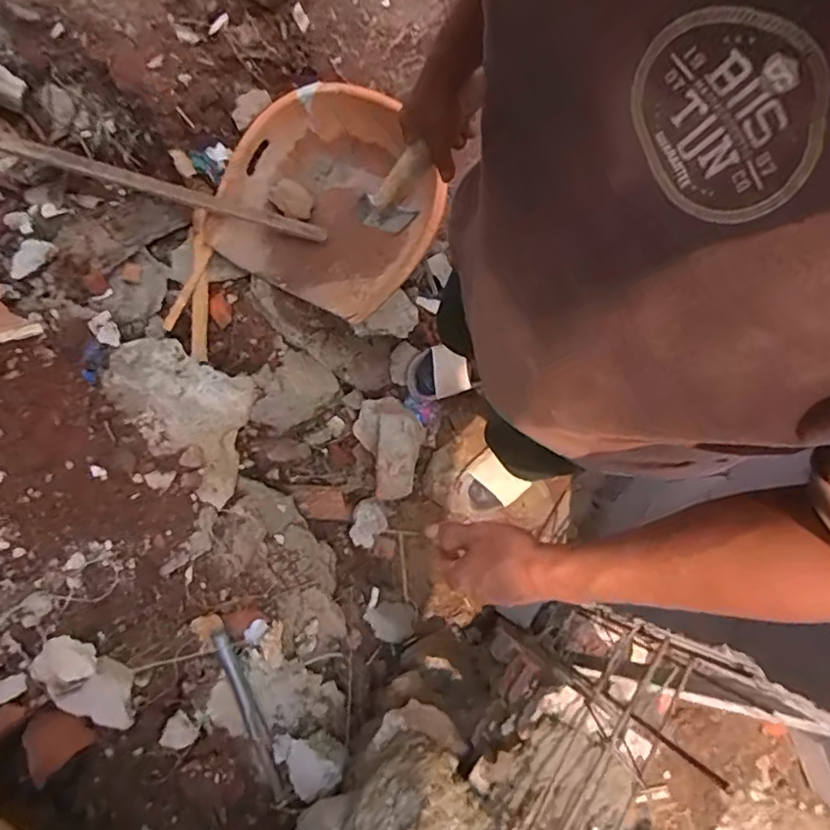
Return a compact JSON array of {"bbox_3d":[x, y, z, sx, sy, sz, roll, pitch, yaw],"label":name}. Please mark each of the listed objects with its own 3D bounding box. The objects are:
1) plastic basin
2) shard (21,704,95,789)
[{"bbox_3d":[-0.151,-0.438,1.176,0.424,0.158,0.442,0,79,0],"label":"plastic basin"},{"bbox_3d":[-0.525,0.466,0.848,0.084,0.013,0.083,43,43,12],"label":"shard"}]

